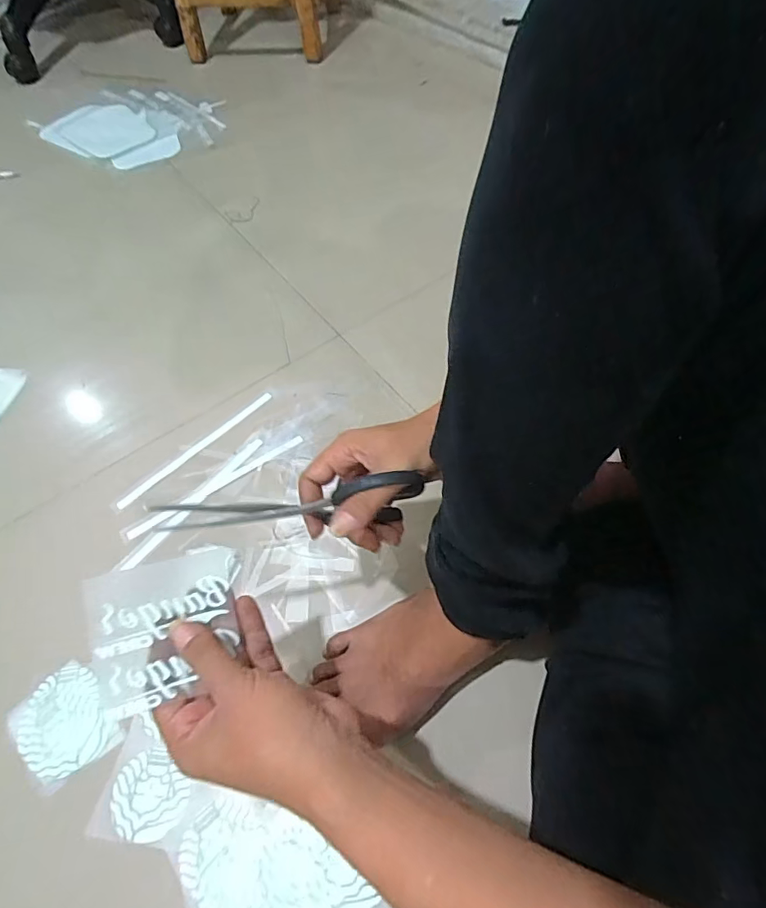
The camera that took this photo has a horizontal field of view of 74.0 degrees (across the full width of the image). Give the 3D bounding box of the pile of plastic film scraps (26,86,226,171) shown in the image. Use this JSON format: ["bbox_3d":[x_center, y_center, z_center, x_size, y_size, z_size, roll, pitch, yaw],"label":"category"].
[{"bbox_3d":[-0.490,-0.657,0.997,0.323,0.010,0.265,25,64,18],"label":"pile of plastic film scraps"}]

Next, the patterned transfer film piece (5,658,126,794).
[{"bbox_3d":[-0.297,0.249,0.468,0.079,0.006,0.095,-38,64,-18],"label":"patterned transfer film piece"}]

